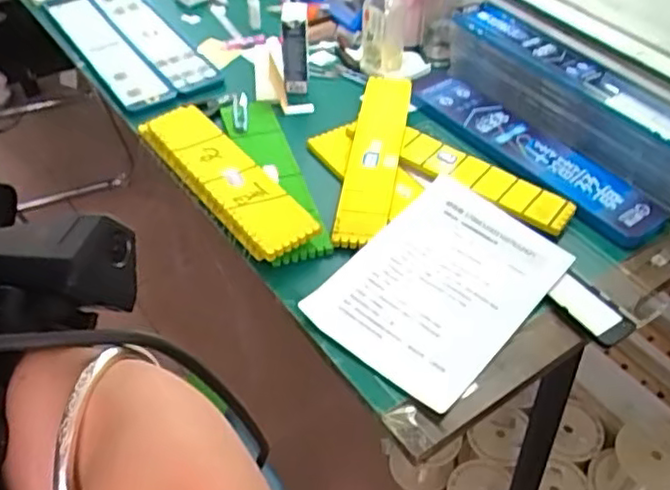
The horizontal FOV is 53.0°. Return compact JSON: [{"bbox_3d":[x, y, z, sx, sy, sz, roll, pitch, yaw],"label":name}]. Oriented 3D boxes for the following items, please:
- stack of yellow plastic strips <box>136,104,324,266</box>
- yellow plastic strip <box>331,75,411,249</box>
[{"bbox_3d":[-0.154,-0.096,0.916,0.087,0.030,0.347,-28,48,-23],"label":"stack of yellow plastic strips"},{"bbox_3d":[0.058,-0.134,0.960,0.072,0.016,0.354,7,47,6],"label":"yellow plastic strip"}]

